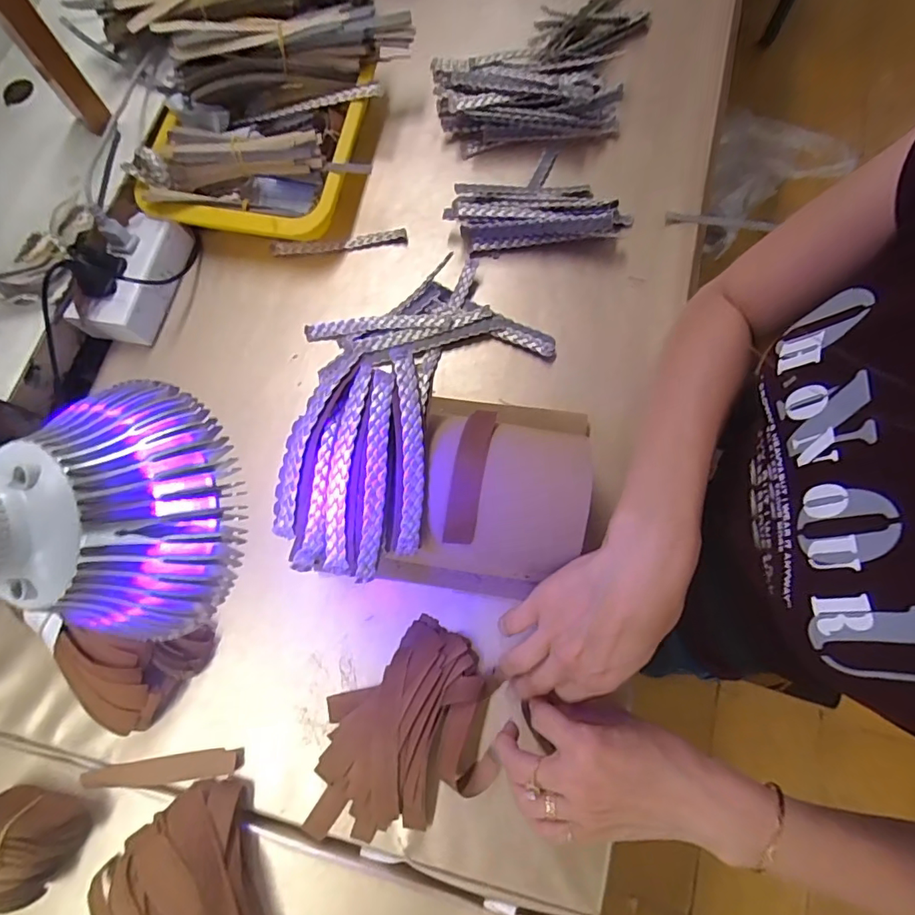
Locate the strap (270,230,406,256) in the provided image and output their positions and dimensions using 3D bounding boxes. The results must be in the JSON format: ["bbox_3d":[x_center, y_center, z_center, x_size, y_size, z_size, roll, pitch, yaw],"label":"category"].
[{"bbox_3d":[-0.117,-0.211,0.505,0.134,0.013,0.016,-7,74,2],"label":"strap"}]

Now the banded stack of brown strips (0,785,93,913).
[{"bbox_3d":[-0.315,0.281,0.365,0.076,0.049,0.059,11,76,6],"label":"banded stack of brown strips"}]

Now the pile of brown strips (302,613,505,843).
[{"bbox_3d":[-0.045,0.214,0.380,0.171,0.035,0.116,-40,76,-7],"label":"pile of brown strips"}]

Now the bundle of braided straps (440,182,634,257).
[{"bbox_3d":[0.076,-0.237,0.489,0.171,0.032,0.068,-5,75,2],"label":"bundle of braided straps"}]

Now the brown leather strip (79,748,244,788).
[{"bbox_3d":[-0.226,0.241,0.394,0.118,0.009,0.020,-9,78,0],"label":"brown leather strip"}]

